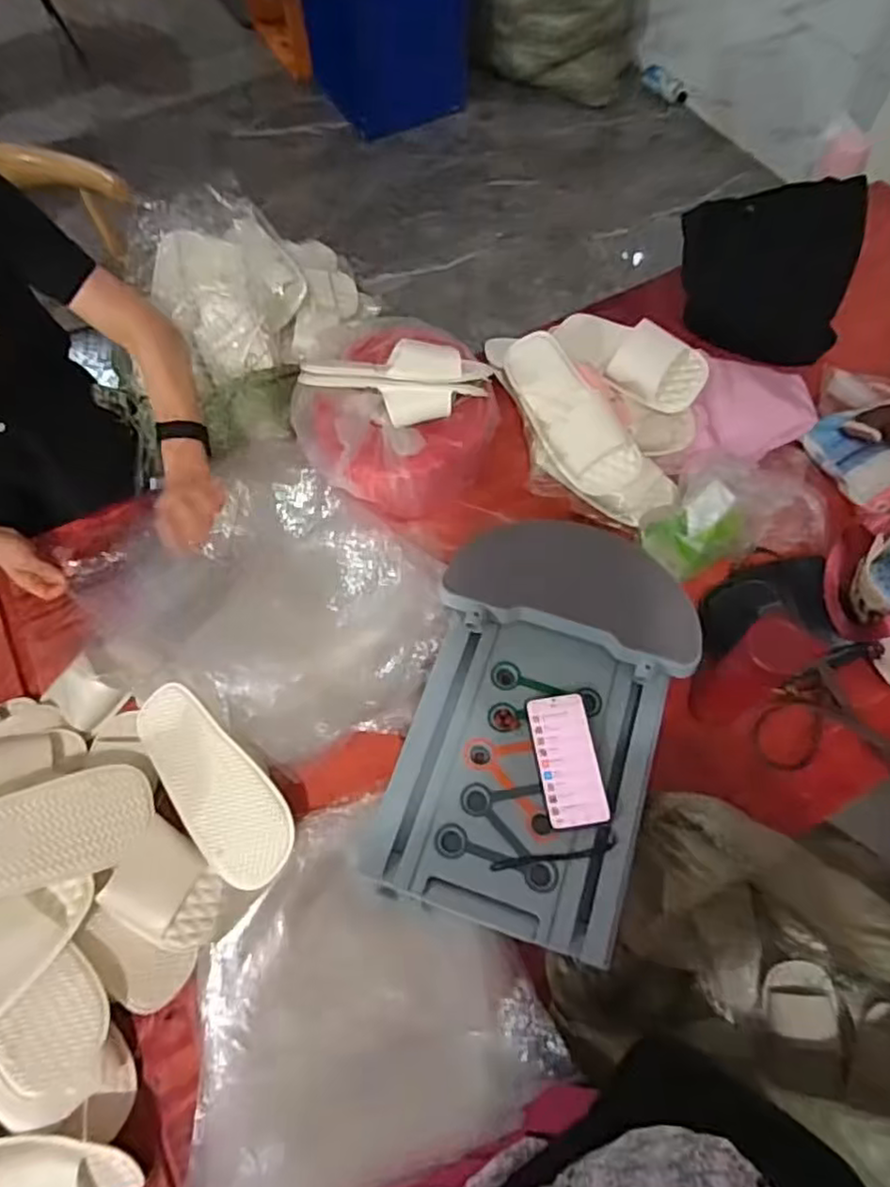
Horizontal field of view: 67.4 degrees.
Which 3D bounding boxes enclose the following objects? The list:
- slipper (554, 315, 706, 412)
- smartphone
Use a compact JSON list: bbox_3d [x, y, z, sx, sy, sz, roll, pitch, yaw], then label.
[{"bbox_3d":[0.288,-0.390,1.076,0.111,0.089,0.268,-40,70,-17],"label":"slipper"},{"bbox_3d":[0.151,0.205,0.830,0.077,0.008,0.162,-8,67,0],"label":"smartphone"}]

